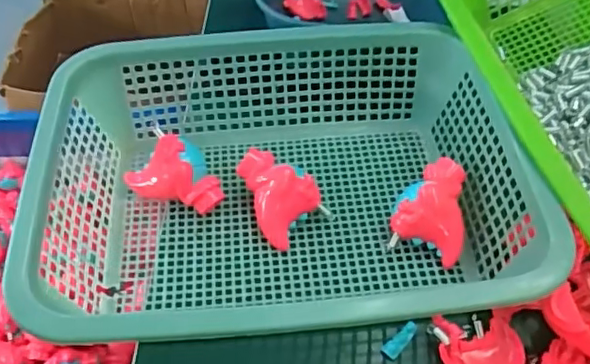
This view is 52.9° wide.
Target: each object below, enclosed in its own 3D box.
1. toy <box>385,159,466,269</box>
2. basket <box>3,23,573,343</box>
[{"bbox_3d":[0.107,0.019,0.465,0.057,0.046,0.066,11,49,11],"label":"toy"},{"bbox_3d":[-0.008,0.009,0.452,0.331,0.111,0.260,-6,48,-4],"label":"basket"}]

